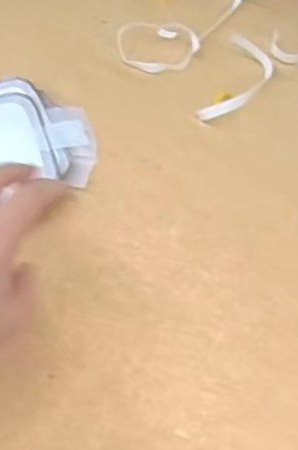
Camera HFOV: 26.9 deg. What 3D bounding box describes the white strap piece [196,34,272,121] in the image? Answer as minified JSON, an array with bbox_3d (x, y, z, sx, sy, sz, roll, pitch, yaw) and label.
[{"bbox_3d":[0.083,-0.132,0.562,0.047,0.004,0.113,16,58,17],"label":"white strap piece"}]

